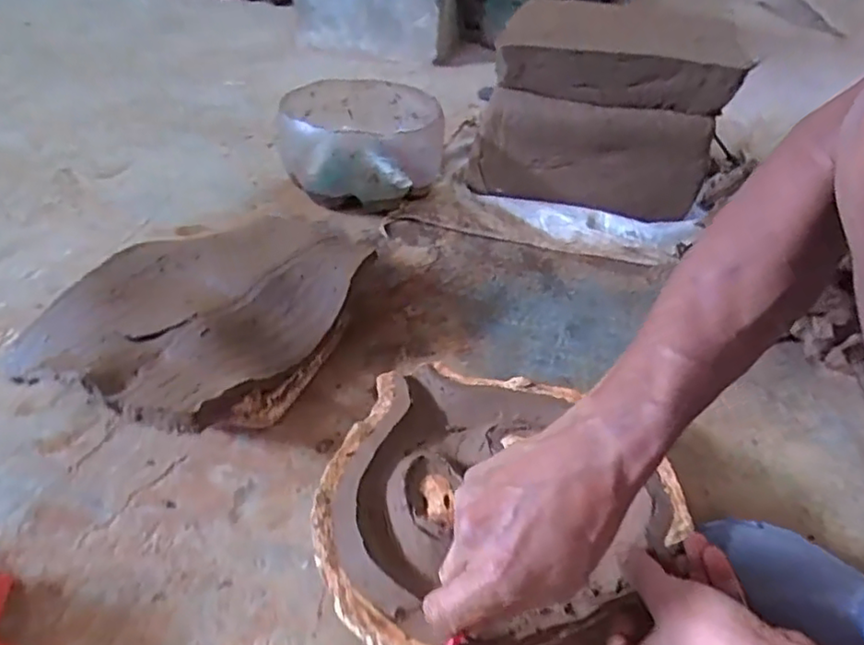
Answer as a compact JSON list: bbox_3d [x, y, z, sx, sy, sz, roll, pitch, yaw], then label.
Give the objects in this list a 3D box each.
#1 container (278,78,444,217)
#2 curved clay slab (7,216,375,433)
[{"bbox_3d":[-0.107,-0.274,0.976,0.235,0.135,0.246,2,39,-3],"label":"container"},{"bbox_3d":[-0.233,-0.010,0.676,0.256,0.080,0.328,19,41,17],"label":"curved clay slab"}]

